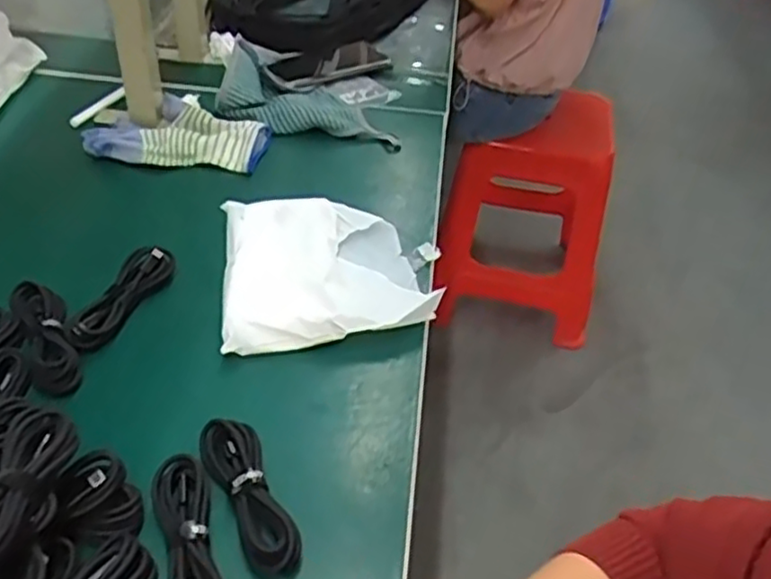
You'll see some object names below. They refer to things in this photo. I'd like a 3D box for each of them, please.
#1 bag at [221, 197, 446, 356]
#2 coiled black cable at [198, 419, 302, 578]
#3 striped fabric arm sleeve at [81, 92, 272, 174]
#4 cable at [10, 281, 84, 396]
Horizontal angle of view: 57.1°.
[{"bbox_3d":[-0.046,-0.023,0.607,0.174,0.029,0.171,-2,42,-7],"label":"bag"},{"bbox_3d":[-0.086,0.130,0.451,0.035,0.026,0.111,-19,47,-24],"label":"coiled black cable"},{"bbox_3d":[-0.219,-0.164,0.737,0.179,0.029,0.082,10,42,6],"label":"striped fabric arm sleeve"},{"bbox_3d":[-0.255,0.035,0.533,0.034,0.024,0.103,-20,47,-25],"label":"cable"}]

